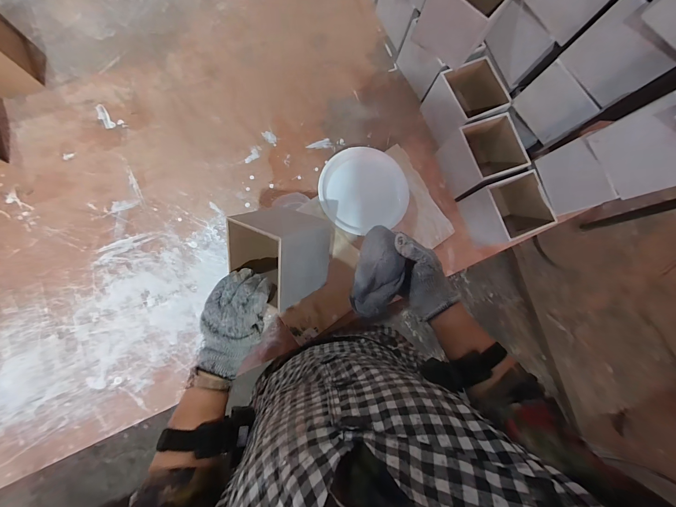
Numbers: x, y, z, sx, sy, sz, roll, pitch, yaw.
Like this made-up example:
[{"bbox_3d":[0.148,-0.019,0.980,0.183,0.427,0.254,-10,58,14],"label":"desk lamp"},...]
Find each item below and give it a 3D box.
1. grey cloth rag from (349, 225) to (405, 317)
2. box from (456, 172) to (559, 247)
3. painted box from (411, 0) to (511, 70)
[{"bbox_3d":[0.059,0.026,0.421,0.061,0.038,0.127,13,82,-5],"label":"grey cloth rag"},{"bbox_3d":[0.327,-0.084,0.584,0.116,0.103,0.114,-16,85,-9],"label":"box"},{"bbox_3d":[0.224,-0.432,0.525,0.112,0.111,0.118,40,79,0],"label":"painted box"}]

